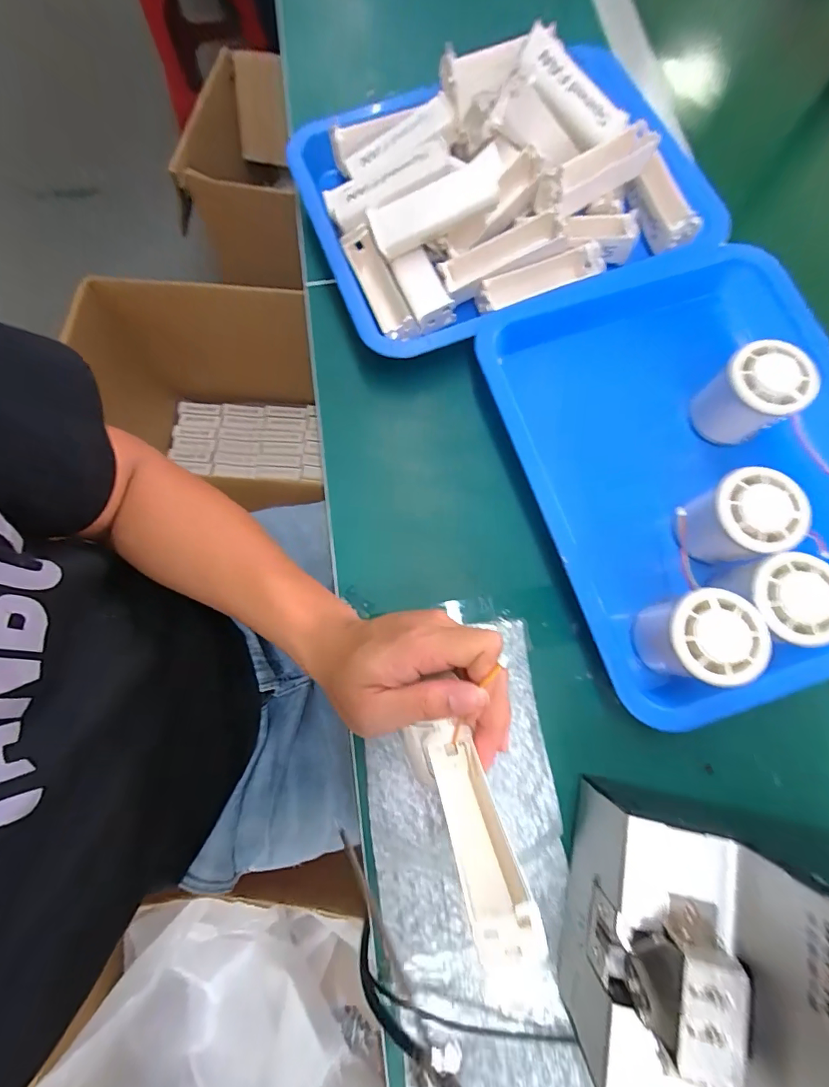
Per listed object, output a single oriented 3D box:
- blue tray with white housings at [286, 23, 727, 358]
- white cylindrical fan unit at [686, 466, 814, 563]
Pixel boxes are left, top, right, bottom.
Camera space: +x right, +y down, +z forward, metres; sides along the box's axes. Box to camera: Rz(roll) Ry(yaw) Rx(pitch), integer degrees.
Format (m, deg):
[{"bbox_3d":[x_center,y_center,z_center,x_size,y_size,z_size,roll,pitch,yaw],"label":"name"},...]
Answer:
[{"bbox_3d":[0.070,-0.321,0.378,0.317,0.081,0.270,-22,77,-6],"label":"blue tray with white housings"},{"bbox_3d":[0.225,-0.016,0.309,0.056,0.053,0.056,0,75,-1],"label":"white cylindrical fan unit"}]

